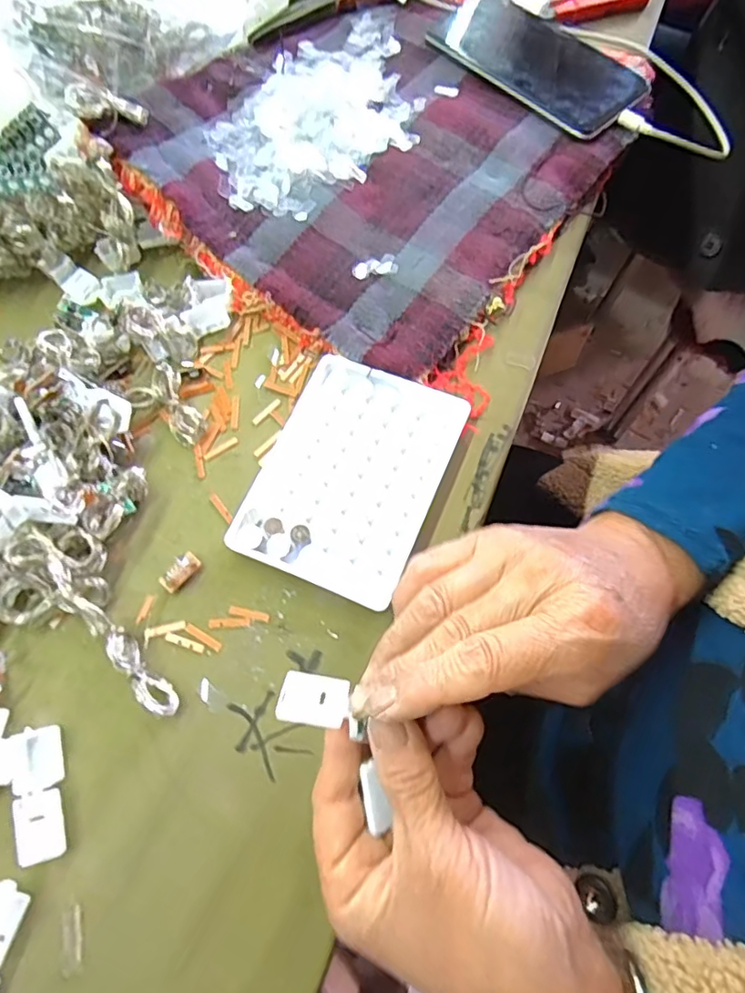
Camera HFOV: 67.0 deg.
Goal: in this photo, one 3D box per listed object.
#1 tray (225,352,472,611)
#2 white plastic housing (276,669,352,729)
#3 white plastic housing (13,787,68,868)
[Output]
[{"bbox_3d":[-0.012,-0.014,0.316,0.096,0.010,0.129,21,71,10],"label":"tray"},{"bbox_3d":[-0.024,0.084,0.233,0.028,0.007,0.021,8,46,5],"label":"white plastic housing"},{"bbox_3d":[-0.151,0.151,0.258,0.019,0.008,0.029,-18,69,-5],"label":"white plastic housing"}]

